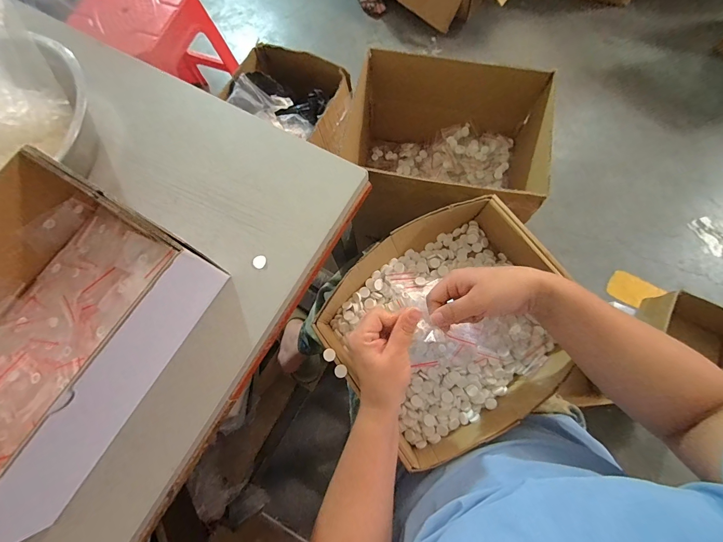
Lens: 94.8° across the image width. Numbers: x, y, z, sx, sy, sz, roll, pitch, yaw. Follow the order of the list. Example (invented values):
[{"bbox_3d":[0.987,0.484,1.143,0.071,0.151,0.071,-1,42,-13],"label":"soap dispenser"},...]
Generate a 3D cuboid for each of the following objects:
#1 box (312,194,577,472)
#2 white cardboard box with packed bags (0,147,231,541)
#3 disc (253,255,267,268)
[{"bbox_3d":[0.110,0.067,0.425,0.276,0.094,0.257,-35,76,-7],"label":"box"},{"bbox_3d":[-0.295,0.067,0.303,0.189,0.104,0.279,30,78,10],"label":"white cardboard box with packed bags"},{"bbox_3d":[-0.114,-0.011,0.371,0.015,0.004,0.015,-1,74,2],"label":"disc"}]

